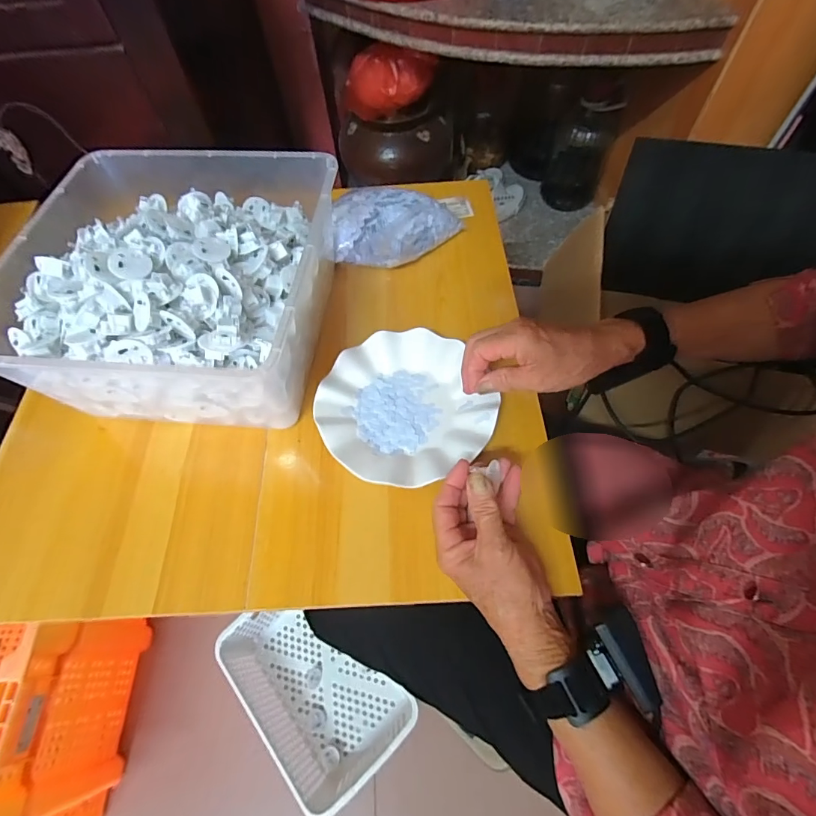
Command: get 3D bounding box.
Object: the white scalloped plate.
[{"bbox_3d":[-0.005,-0.002,0.456,0.170,0.025,0.173,-1,61,2],"label":"white scalloped plate"}]

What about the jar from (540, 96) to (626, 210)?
[{"bbox_3d":[0.484,-0.722,1.217,0.151,0.284,0.133,16,63,11],"label":"jar"}]

